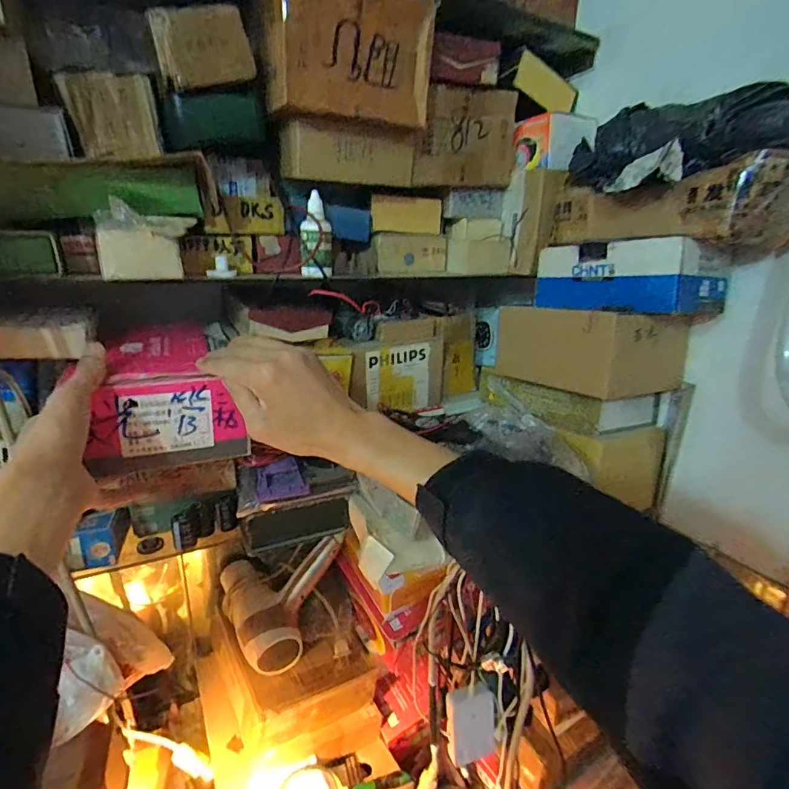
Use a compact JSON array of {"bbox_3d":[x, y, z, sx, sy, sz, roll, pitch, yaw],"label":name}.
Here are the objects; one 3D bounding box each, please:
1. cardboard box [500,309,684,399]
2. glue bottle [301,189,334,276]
[{"bbox_3d":[0.245,-0.063,0.591,0.148,0.093,0.183,-10,21,-34],"label":"cardboard box"},{"bbox_3d":[-0.089,-0.179,0.527,0.038,0.085,0.035,-1,17,-8],"label":"glue bottle"}]

